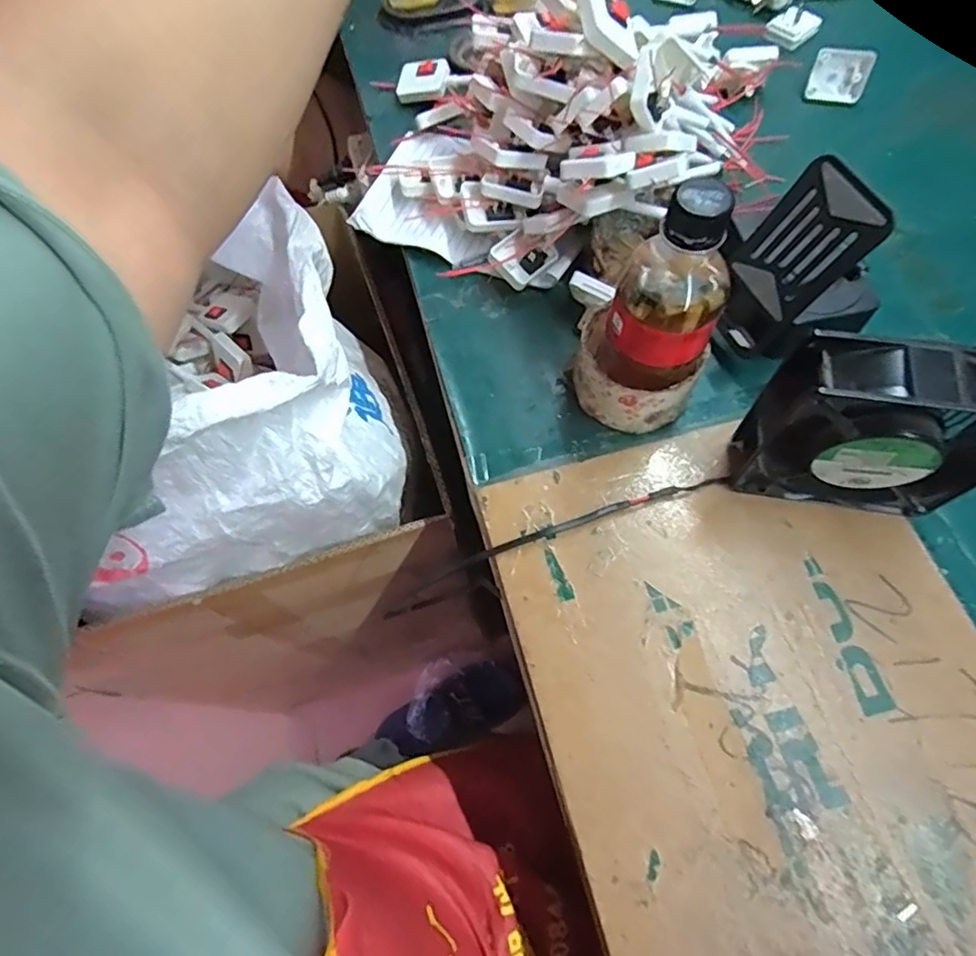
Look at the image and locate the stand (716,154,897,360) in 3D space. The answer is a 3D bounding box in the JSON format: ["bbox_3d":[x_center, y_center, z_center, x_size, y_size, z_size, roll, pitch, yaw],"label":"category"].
[{"bbox_3d":[0.214,-0.146,0.390,0.105,0.110,0.071,-13,66,-4],"label":"stand"}]

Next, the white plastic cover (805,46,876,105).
[{"bbox_3d":[0.324,-0.370,0.532,0.051,0.041,0.006,10,34,7],"label":"white plastic cover"}]

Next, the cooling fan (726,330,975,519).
[{"bbox_3d":[0.220,-0.025,0.330,0.124,0.120,0.044,8,67,6],"label":"cooling fan"}]

